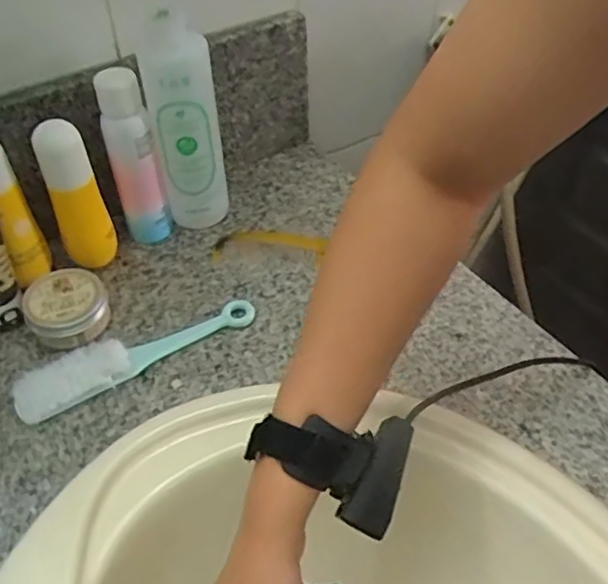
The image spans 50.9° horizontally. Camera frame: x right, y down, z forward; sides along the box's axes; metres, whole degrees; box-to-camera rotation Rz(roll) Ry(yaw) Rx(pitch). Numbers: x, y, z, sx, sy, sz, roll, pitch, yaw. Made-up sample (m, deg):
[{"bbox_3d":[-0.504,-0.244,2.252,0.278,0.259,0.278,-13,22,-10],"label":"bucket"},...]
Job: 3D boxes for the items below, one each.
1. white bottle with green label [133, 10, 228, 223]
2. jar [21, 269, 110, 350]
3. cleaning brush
[{"bbox_3d":[-0.110,-0.148,0.601,0.063,0.209,0.046,-11,47,-10],"label":"white bottle with green label"},{"bbox_3d":[-0.206,0.015,0.559,0.067,0.041,0.062,0,46,0],"label":"jar"},{"bbox_3d":[-0.139,0.047,0.540,0.207,0.025,0.042,-24,51,-21],"label":"cleaning brush"}]

